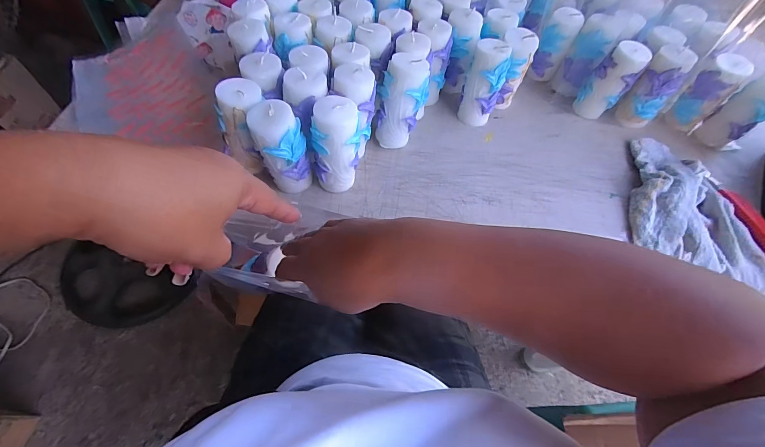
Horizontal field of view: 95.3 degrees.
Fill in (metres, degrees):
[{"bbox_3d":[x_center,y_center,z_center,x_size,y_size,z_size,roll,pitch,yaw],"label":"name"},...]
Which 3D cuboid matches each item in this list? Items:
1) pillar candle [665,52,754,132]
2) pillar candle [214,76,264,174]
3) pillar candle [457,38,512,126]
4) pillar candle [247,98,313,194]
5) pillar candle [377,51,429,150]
[{"bbox_3d":[0.473,-0.188,0.516,0.040,0.107,0.045,-28,64,-20],"label":"pillar candle"},{"bbox_3d":[-0.157,-0.111,0.405,0.049,0.101,0.053,16,59,6],"label":"pillar candle"},{"bbox_3d":[0.142,-0.195,0.492,0.051,0.106,0.051,24,60,10],"label":"pillar candle"},{"bbox_3d":[-0.112,-0.081,0.394,0.054,0.111,0.051,-15,61,-13],"label":"pillar candle"},{"bbox_3d":[0.024,-0.156,0.454,0.059,0.111,0.061,7,58,0],"label":"pillar candle"}]

